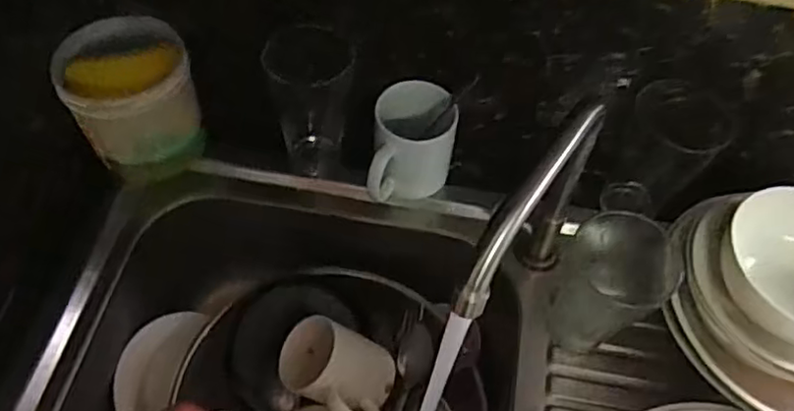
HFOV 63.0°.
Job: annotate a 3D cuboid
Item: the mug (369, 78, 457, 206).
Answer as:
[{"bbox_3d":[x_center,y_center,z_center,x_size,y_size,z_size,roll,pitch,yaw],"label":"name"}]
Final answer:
[{"bbox_3d":[0.016,-0.052,0.621,0.076,0.097,0.084,6,57,0],"label":"mug"}]

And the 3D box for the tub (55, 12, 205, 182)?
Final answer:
[{"bbox_3d":[-0.248,-0.098,0.608,0.087,0.114,0.094,39,63,20],"label":"tub"}]

